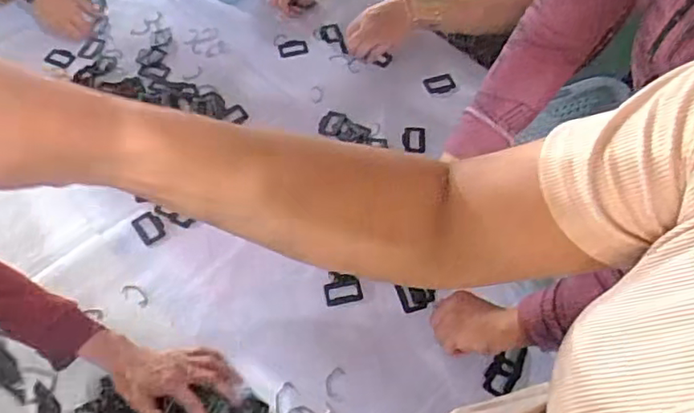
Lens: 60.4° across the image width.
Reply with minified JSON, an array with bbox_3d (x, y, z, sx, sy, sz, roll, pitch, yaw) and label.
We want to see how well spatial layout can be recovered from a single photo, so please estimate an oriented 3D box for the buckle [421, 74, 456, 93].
[{"bbox_3d":[0.162,-0.215,1.045,0.053,0.008,0.037,-17,59,-13],"label":"buckle"}]

